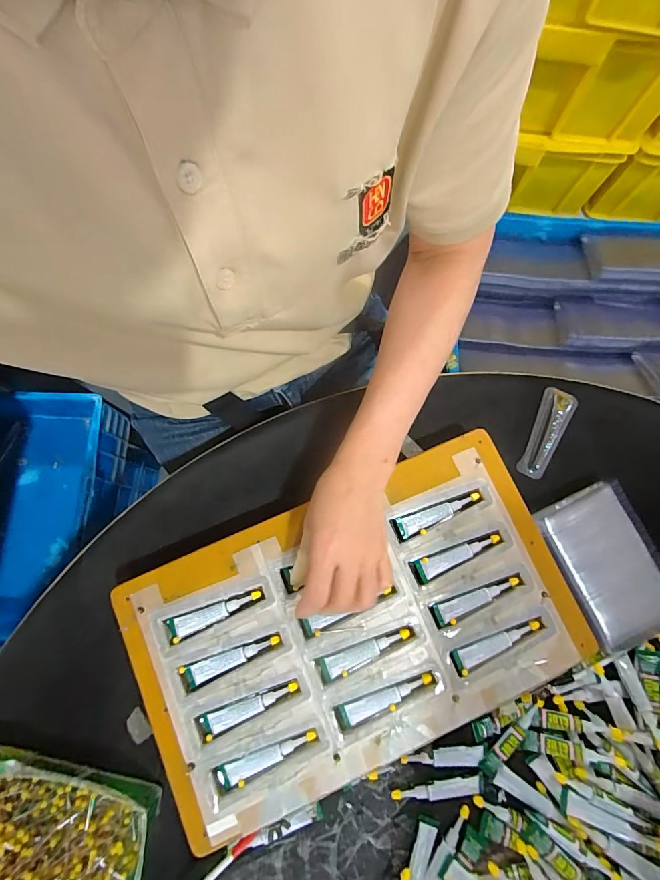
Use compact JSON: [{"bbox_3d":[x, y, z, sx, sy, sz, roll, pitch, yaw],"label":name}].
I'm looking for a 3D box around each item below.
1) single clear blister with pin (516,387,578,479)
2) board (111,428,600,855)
[{"bbox_3d":[0.240,-0.008,0.436,0.033,0.018,0.102,24,79,4],"label":"single clear blister with pin"},{"bbox_3d":[0.025,0.167,0.362,0.378,0.015,0.232,-24,80,-6],"label":"board"}]

